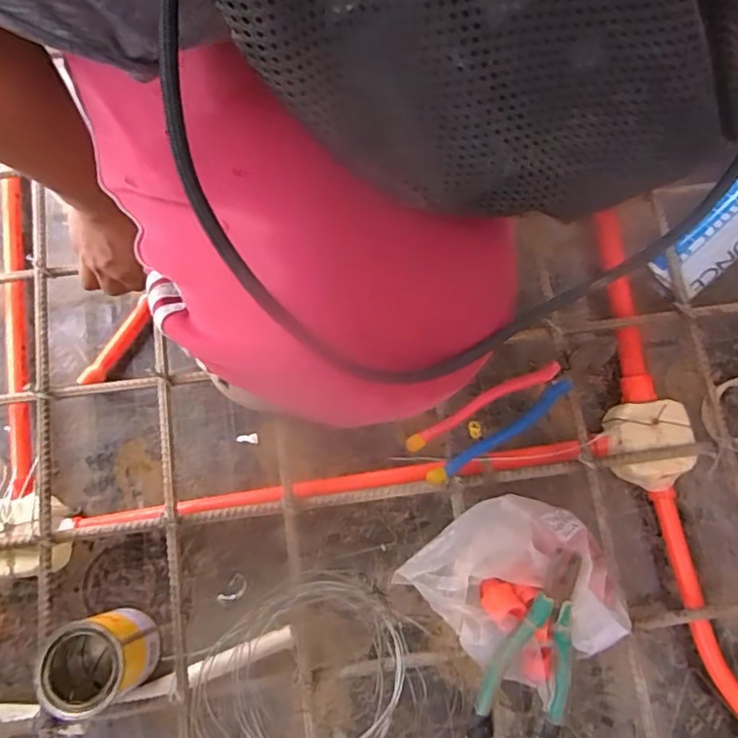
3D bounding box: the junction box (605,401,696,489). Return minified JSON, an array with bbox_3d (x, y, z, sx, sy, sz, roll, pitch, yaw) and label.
[{"bbox_3d":[0.317,0.089,0.669,0.091,0.055,0.099,-3,76,0],"label":"junction box"}]

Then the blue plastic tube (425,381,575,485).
[{"bbox_3d":[0.143,0.068,0.620,0.181,0.021,0.023,-34,78,-8],"label":"blue plastic tube"}]

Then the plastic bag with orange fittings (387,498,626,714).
[{"bbox_3d":[0.160,0.216,0.587,0.180,0.055,0.186,-40,79,-9],"label":"plastic bag with orange fittings"}]

